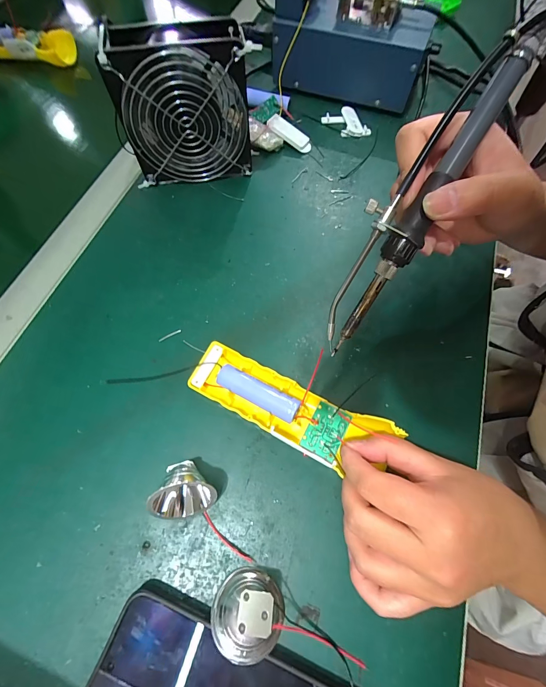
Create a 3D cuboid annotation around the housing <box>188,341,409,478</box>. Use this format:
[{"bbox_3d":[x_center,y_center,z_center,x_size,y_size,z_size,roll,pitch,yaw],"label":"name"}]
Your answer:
[{"bbox_3d":[0.008,0.047,0.230,0.157,0.022,0.045,23,68,16],"label":"housing"}]

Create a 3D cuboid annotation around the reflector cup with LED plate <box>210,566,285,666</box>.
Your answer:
[{"bbox_3d":[-0.016,0.163,0.186,0.044,0.026,0.044,3,45,-3],"label":"reflector cup with LED plate"}]

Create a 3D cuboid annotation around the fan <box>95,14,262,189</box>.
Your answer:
[{"bbox_3d":[-0.084,-0.226,0.302,0.123,0.122,0.046,-8,67,-4],"label":"fan"}]

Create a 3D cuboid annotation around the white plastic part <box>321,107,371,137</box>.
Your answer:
[{"bbox_3d":[0.093,-0.276,0.383,0.036,0.008,0.054,-31,70,-13],"label":"white plastic part"}]

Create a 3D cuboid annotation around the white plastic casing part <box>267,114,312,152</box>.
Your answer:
[{"bbox_3d":[0.019,-0.251,0.366,0.059,0.009,0.017,37,70,-4],"label":"white plastic casing part"}]

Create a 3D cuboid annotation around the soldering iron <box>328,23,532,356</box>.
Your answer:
[{"bbox_3d":[0.078,-0.078,0.178,0.033,0.017,0.181,34,107,13],"label":"soldering iron"}]

